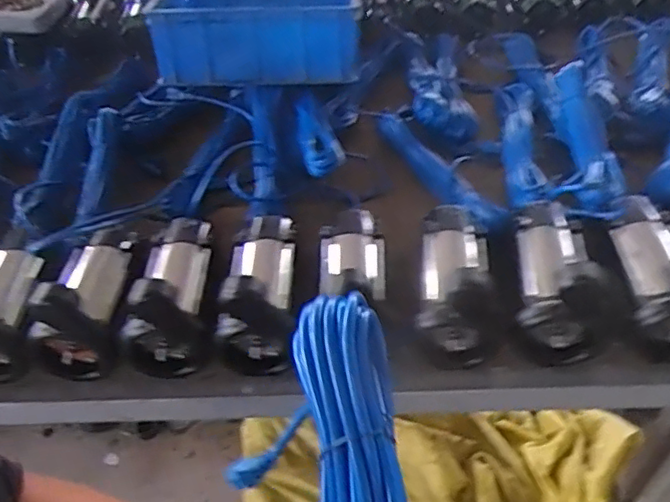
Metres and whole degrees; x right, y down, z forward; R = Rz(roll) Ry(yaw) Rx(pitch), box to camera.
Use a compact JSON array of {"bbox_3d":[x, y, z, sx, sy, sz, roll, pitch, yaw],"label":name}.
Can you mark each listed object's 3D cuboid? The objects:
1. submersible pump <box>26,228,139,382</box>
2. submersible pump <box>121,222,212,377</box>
[{"bbox_3d":[-0.359,0.039,0.861,0.119,0.152,0.236,-6,47,0],"label":"submersible pump"},{"bbox_3d":[-0.236,0.035,0.862,0.116,0.138,0.241,-8,47,-2],"label":"submersible pump"}]

